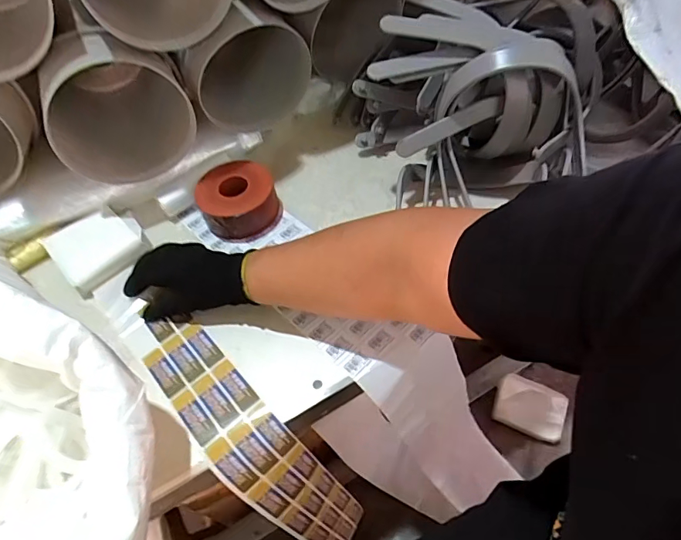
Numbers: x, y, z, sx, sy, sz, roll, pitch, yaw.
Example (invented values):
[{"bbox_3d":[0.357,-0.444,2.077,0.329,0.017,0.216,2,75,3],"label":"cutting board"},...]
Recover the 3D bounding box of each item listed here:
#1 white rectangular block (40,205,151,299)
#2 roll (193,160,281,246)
[{"bbox_3d":[-0.302,-0.032,0.567,0.102,0.025,0.098,-37,59,-20],"label":"white rectangular block"},{"bbox_3d":[-0.131,-0.090,0.598,0.099,0.060,0.105,-3,54,4],"label":"roll"}]

